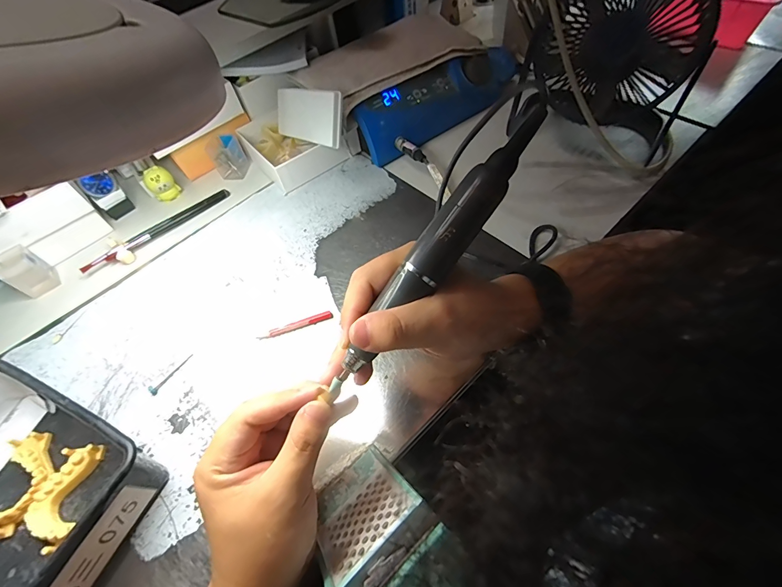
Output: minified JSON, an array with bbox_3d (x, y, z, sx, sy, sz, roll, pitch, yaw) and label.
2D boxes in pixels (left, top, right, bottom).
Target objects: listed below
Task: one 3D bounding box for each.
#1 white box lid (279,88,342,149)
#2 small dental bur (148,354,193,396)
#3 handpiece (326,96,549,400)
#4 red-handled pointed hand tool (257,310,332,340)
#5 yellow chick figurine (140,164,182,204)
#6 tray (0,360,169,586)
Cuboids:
[{"bbox_3d":[-0.109,-0.226,0.466,0.012,0.058,0.141,-17,34,-37],"label":"white box lid"},{"bbox_3d":[-0.215,0.078,0.358,0.008,0.005,0.048,28,65,22],"label":"small dental bur"},{"bbox_3d":[0.027,-0.022,0.219,0.024,0.020,0.210,39,95,23],"label":"handpiece"},{"bbox_3d":[-0.097,0.033,0.370,0.075,0.006,0.008,-20,57,-6],"label":"red-handled pointed hand tool"},{"bbox_3d":[-0.305,-0.144,0.489,0.033,0.048,0.024,-38,61,-17],"label":"yellow chick figurine"},{"bbox_3d":[-0.282,0.162,0.271,0.170,0.063,0.162,19,62,19],"label":"tray"}]

